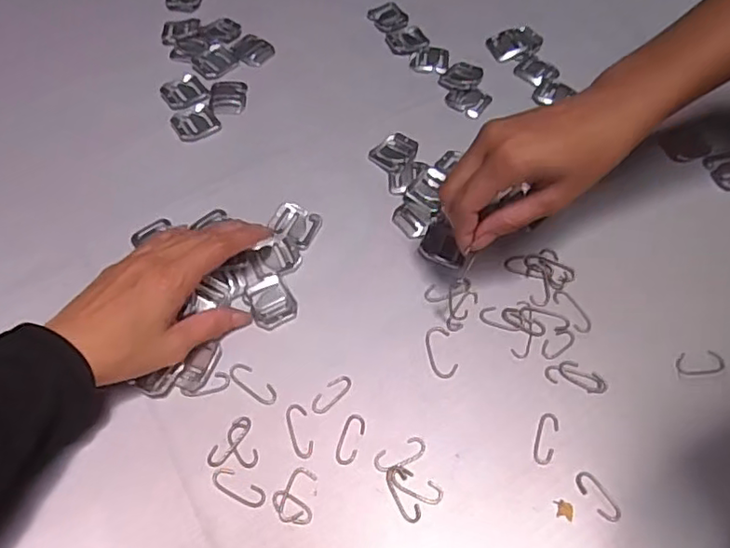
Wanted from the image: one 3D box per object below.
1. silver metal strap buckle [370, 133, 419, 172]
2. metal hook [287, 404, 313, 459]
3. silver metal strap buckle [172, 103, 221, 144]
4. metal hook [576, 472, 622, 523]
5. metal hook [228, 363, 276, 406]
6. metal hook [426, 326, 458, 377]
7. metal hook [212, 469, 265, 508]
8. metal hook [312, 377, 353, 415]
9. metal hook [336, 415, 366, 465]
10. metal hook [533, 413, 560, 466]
[{"bbox_3d":[0.025,-0.098,0.480,0.030,0.004,0.037,41,67,18],"label":"silver metal strap buckle"},{"bbox_3d":[-0.041,0.098,0.373,0.013,0.004,0.035,-11,63,-9],"label":"metal hook"},{"bbox_3d":[-0.139,-0.124,0.490,0.034,0.004,0.033,-30,67,-17],"label":"silver metal strap buckle"},{"bbox_3d":[0.141,0.134,0.359,0.013,0.004,0.032,-30,67,-17],"label":"metal hook"},{"bbox_3d":[-0.072,0.071,0.387,0.036,0.004,0.013,37,66,16],"label":"metal hook"},{"bbox_3d":[0.051,0.052,0.401,0.018,0.004,0.037,-8,62,-7],"label":"metal hook"},{"bbox_3d":[-0.075,0.127,0.355,0.035,0.004,0.014,27,64,12],"label":"metal hook"},{"bbox_3d":[-0.021,0.077,0.386,0.013,0.004,0.031,40,67,17],"label":"metal hook"},{"bbox_3d":[-0.009,0.103,0.372,0.013,0.004,0.032,16,62,6],"label":"metal hook"},{"bbox_3d":[0.114,0.103,0.375,0.013,0.004,0.033,20,62,8],"label":"metal hook"}]

